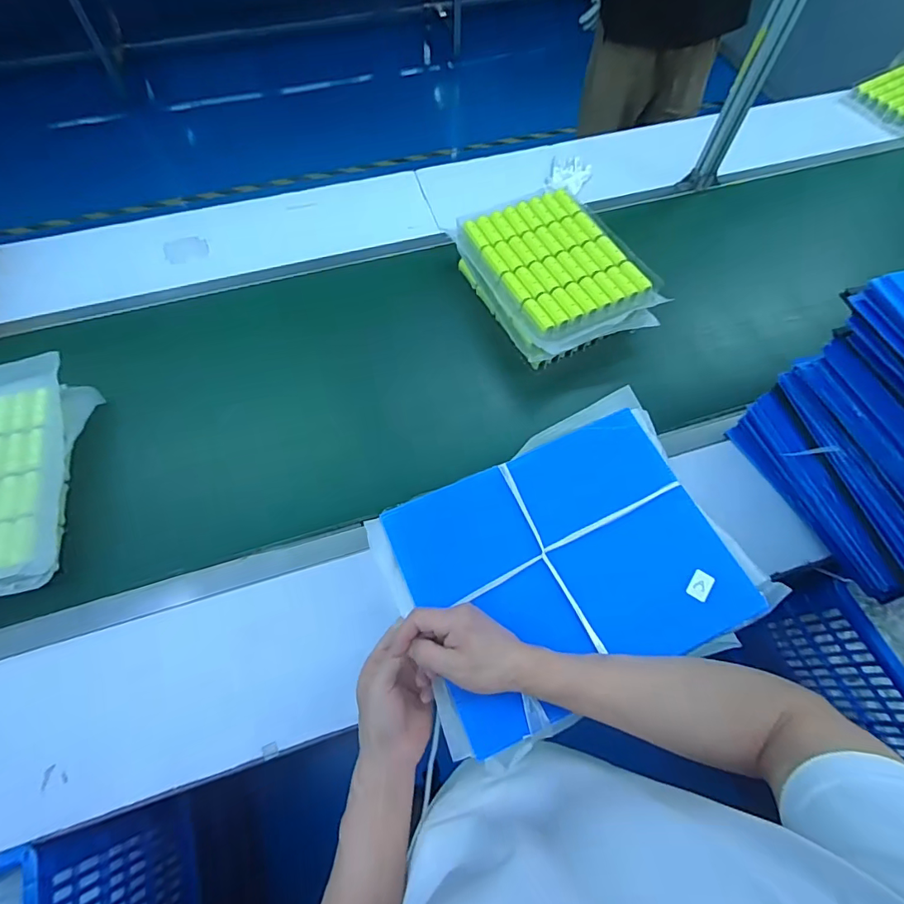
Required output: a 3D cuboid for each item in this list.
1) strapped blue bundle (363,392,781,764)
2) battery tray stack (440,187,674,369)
[{"bbox_3d":[0.121,0.127,0.548,0.374,0.068,0.287,-24,66,-12],"label":"strapped blue bundle"},{"bbox_3d":[0.210,-0.377,0.994,0.296,0.092,0.363,-24,66,-12],"label":"battery tray stack"}]

